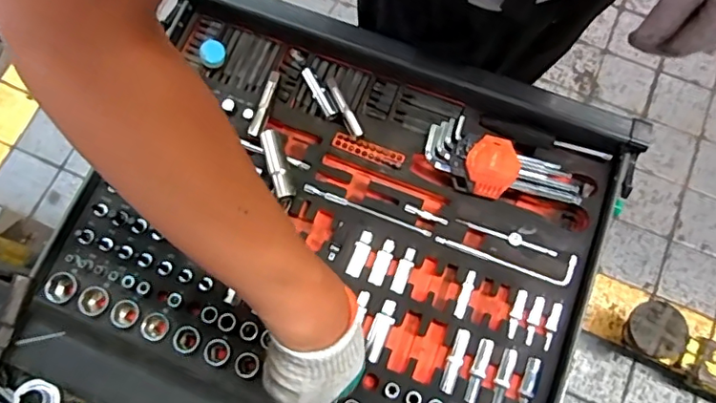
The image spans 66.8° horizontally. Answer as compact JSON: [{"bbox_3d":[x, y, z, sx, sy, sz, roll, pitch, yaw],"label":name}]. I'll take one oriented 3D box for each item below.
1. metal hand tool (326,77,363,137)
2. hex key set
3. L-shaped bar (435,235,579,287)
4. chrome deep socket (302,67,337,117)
[{"bbox_3d":[-0.016,-0.110,0.625,0.012,0.009,0.079,-24,74,-8],"label":"metal hand tool"},{"bbox_3d":[0.158,-0.035,0.602,0.172,0.025,0.073,25,74,7],"label":"hex key set"},{"bbox_3d":[0.159,0.057,0.591,0.149,0.015,0.035,16,73,5],"label":"L-shaped bar"},{"bbox_3d":[-0.045,-0.127,0.631,0.016,0.016,0.064,-27,75,-8],"label":"chrome deep socket"}]

